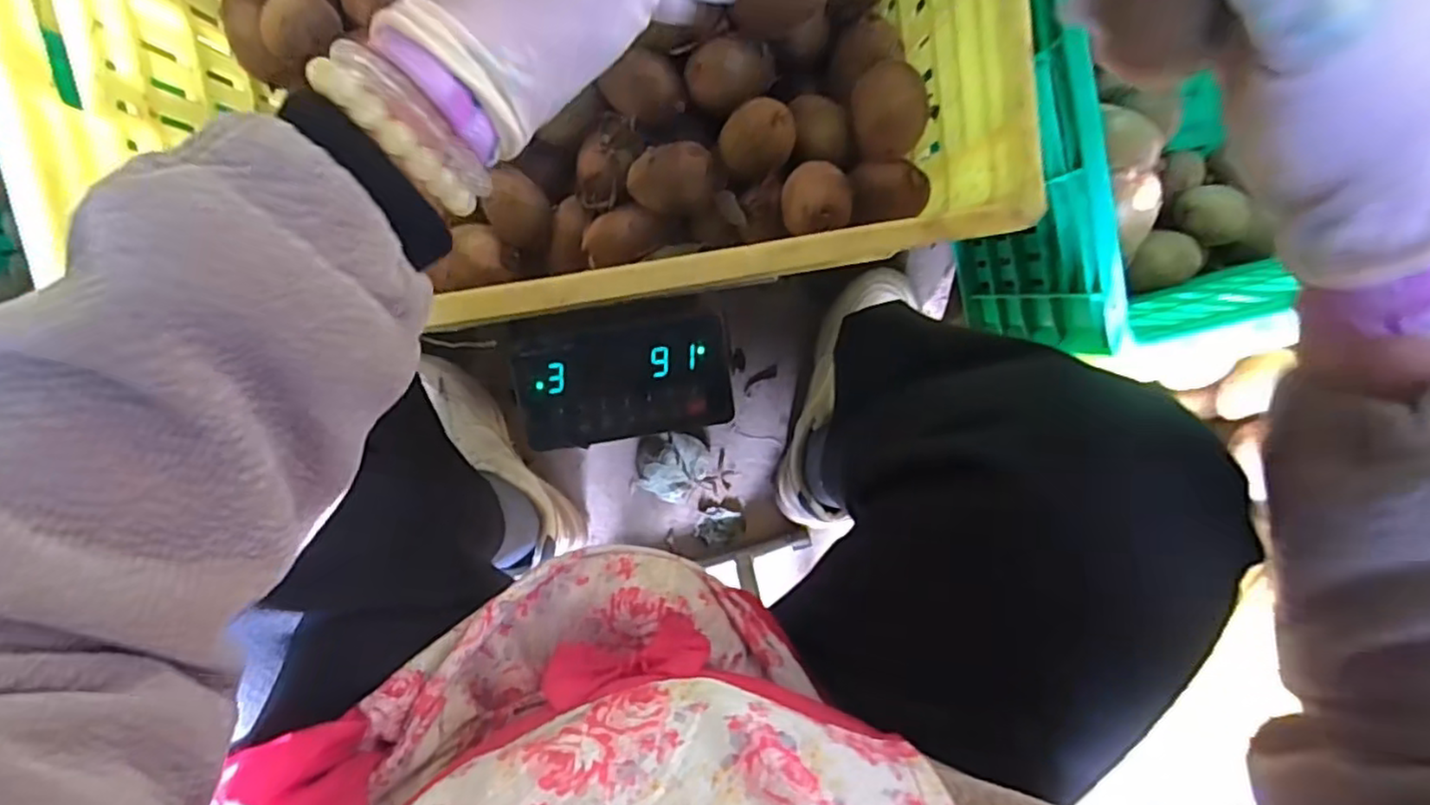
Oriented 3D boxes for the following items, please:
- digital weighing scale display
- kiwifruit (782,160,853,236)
[{"bbox_3d":[-0.081,-0.015,0.622,0.191,0.026,0.099,-10,99,0],"label":"digital weighing scale display"},{"bbox_3d":[0.062,-0.125,0.421,0.042,0.042,0.043,0,98,-2],"label":"kiwifruit"}]

